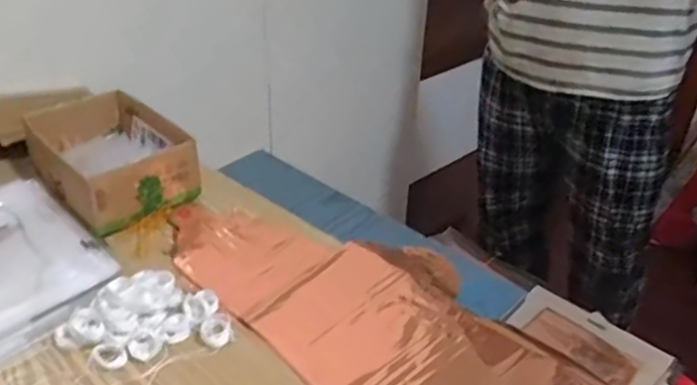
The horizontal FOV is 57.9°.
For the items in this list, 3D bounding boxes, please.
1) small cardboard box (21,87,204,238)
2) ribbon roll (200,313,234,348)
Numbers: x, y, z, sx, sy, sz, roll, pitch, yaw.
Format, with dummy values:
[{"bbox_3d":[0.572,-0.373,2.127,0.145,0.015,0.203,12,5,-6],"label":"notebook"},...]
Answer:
[{"bbox_3d":[-0.265,-0.042,0.702,0.123,0.062,0.192,-25,43,-34],"label":"small cardboard box"},{"bbox_3d":[-0.111,0.117,0.534,0.026,0.007,0.032,-9,35,-15],"label":"ribbon roll"}]

